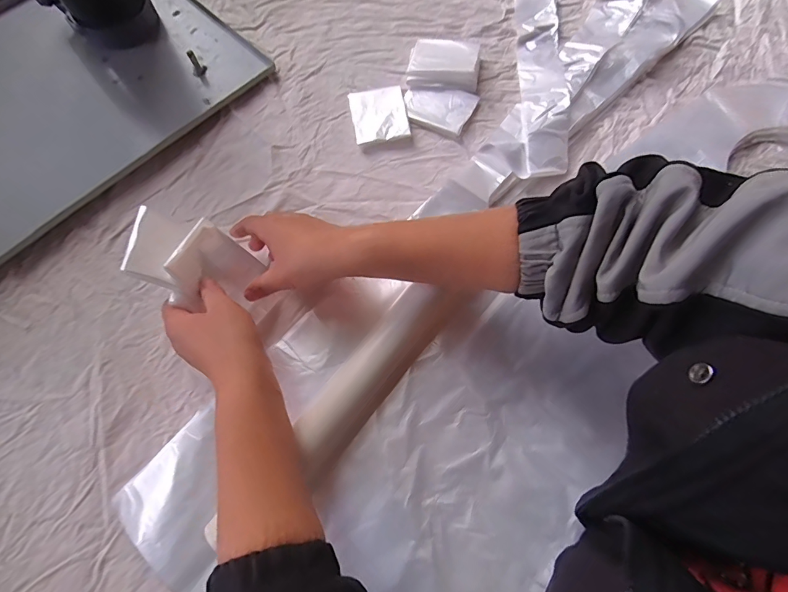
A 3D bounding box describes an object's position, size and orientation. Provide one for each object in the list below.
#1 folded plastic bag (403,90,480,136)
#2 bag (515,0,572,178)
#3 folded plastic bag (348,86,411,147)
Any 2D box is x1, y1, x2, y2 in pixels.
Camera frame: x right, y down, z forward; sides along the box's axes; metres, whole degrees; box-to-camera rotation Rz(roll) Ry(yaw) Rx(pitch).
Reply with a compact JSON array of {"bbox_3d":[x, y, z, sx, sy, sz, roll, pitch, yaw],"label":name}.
[{"bbox_3d":[0.053,-0.229,0.483,0.081,0.009,0.060,26,74,10],"label":"folded plastic bag"},{"bbox_3d":[0.181,-0.271,0.487,0.055,0.019,0.294,4,72,4],"label":"bag"},{"bbox_3d":[-0.018,-0.219,0.479,0.065,0.010,0.081,-11,71,-1],"label":"folded plastic bag"}]

